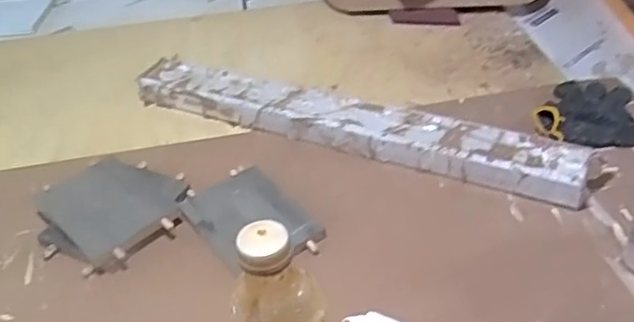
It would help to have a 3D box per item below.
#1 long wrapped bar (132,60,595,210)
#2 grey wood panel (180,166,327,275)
[{"bbox_3d":[0.033,-0.053,0.873,0.664,0.051,0.093,15,42,22],"label":"long wrapped bar"},{"bbox_3d":[-0.082,0.065,0.745,0.122,0.012,0.170,-26,43,-26],"label":"grey wood panel"}]

